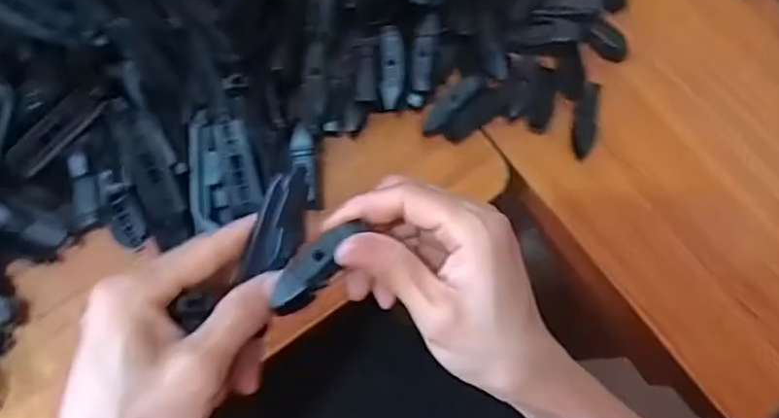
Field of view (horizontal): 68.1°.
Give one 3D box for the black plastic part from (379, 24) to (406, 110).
[{"bbox_3d":[0.002,-0.089,0.357,0.016,0.008,0.053,0,76,-2],"label":"black plastic part"}]

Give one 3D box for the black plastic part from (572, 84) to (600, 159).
[{"bbox_3d":[0.132,-0.059,0.386,0.014,0.008,0.051,9,76,1],"label":"black plastic part"}]

